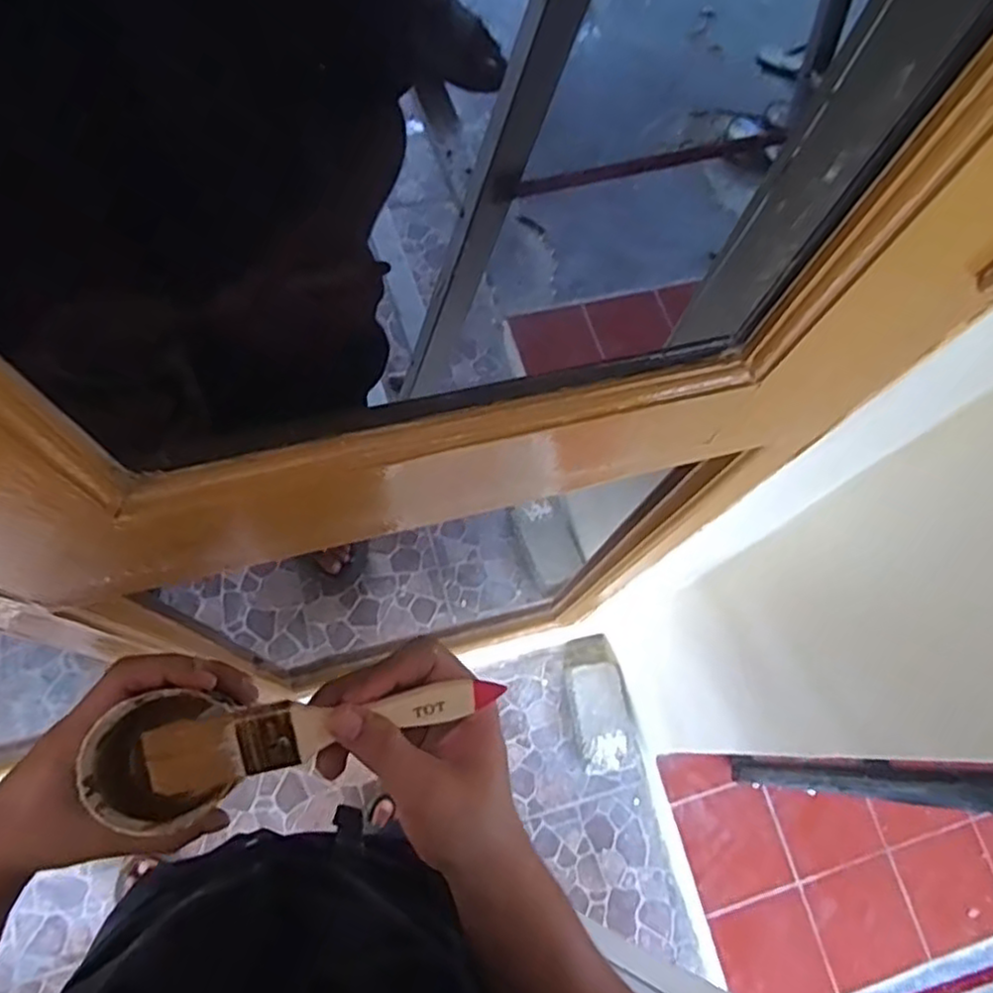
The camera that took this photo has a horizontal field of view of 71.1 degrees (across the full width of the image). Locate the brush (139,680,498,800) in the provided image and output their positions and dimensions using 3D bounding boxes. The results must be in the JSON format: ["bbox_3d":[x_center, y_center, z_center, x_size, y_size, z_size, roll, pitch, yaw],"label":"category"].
[{"bbox_3d":[-0.077,0.106,0.320,0.156,0.014,0.027,-9,70,-10],"label":"brush"}]

